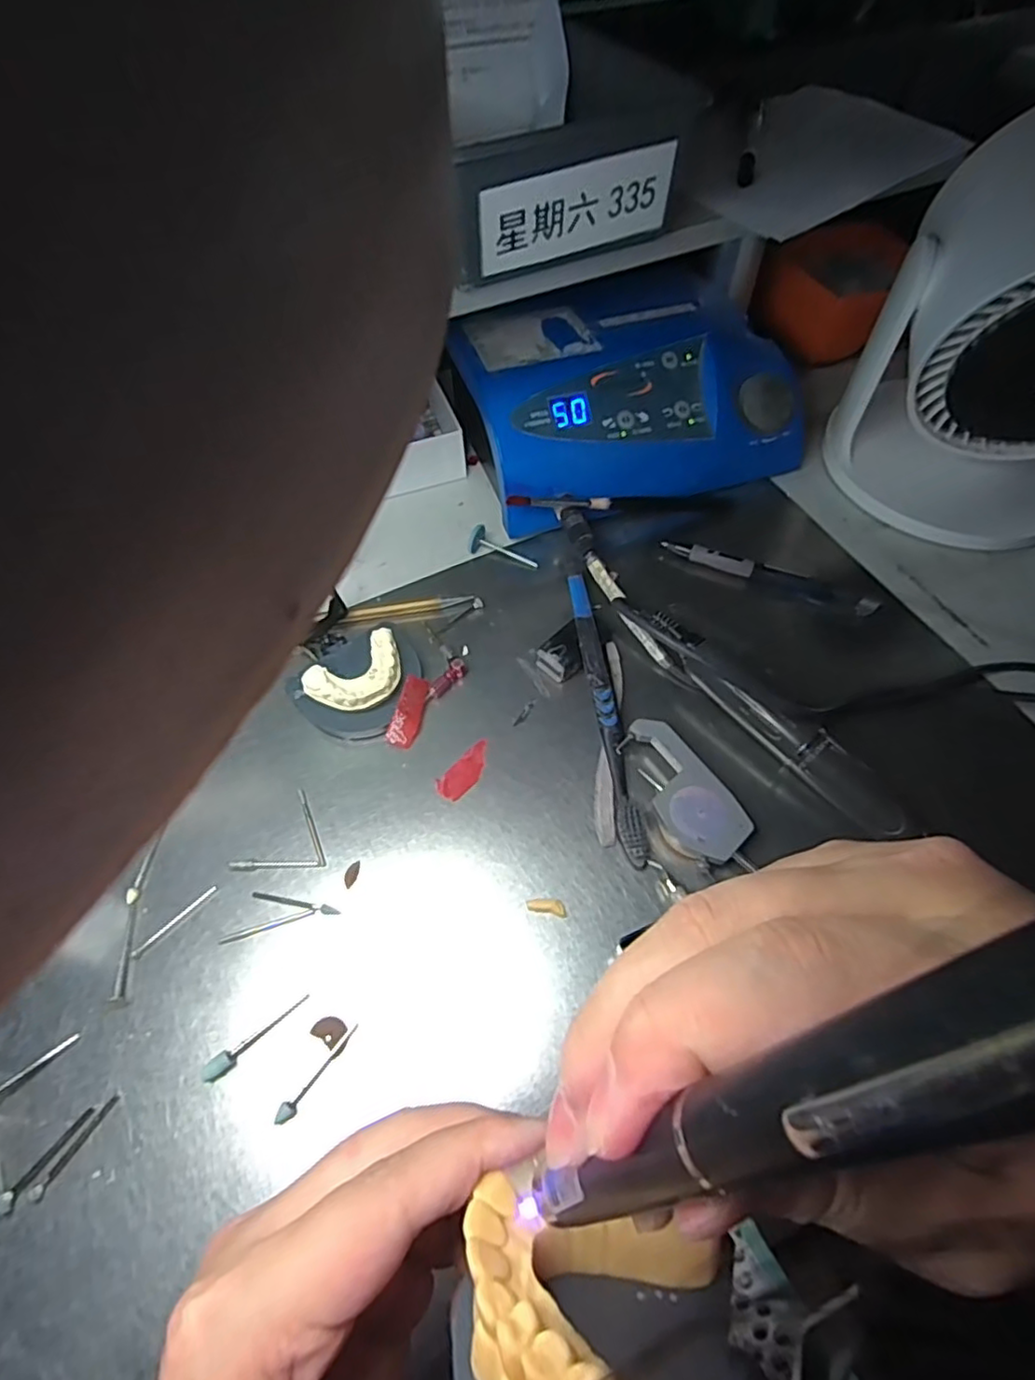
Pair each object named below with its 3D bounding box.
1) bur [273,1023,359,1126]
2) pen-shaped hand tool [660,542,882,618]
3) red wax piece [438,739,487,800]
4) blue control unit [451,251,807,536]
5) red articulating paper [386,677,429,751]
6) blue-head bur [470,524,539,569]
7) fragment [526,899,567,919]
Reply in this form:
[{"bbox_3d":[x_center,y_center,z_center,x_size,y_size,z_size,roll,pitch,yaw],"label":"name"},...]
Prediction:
[{"bbox_3d":[-0.082,0.158,0.262,0.005,0.005,0.045,32,64,19],"label":"bur"},{"bbox_3d":[0.158,-0.071,0.405,0.130,0.016,0.013,22,61,14],"label":"pen-shaped hand tool"},{"bbox_3d":[-0.026,0.042,0.337,0.015,0.004,0.037,37,66,21],"label":"red wax piece"},{"bbox_3d":[0.072,-0.209,0.452,0.220,0.083,0.155,-19,60,-10],"label":"blue control unit"},{"bbox_3d":[-0.059,0.011,0.350,0.014,0.006,0.041,24,69,-22],"label":"red articulating paper"},{"bbox_3d":[-0.008,-0.093,0.416,0.047,0.014,0.015,18,60,12],"label":"blue-head bur"},{"bbox_3d":[0.014,0.102,0.299,0.019,0.004,0.007,9,59,7],"label":"fragment"}]

